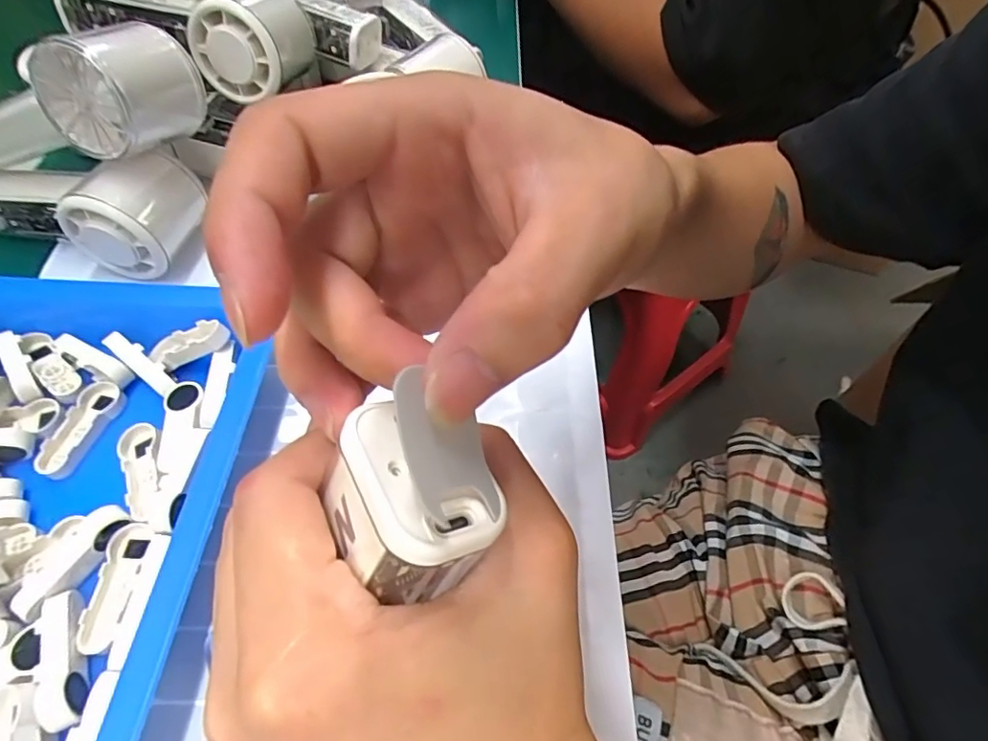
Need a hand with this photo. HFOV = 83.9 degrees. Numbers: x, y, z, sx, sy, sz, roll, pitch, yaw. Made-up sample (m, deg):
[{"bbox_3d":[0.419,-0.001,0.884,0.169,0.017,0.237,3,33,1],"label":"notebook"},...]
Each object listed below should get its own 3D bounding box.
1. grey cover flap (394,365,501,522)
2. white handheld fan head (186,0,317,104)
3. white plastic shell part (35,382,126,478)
[{"bbox_3d":[-0.009,0.016,0.114,0.004,0.023,0.031,-25,72,33],"label":"grey cover flap"},{"bbox_3d":[-0.150,-0.209,0.341,0.055,0.054,0.062,9,57,7],"label":"white handheld fan head"},{"bbox_3d":[-0.201,0.028,0.269,0.019,0.009,0.050,10,58,7],"label":"white plastic shell part"}]

